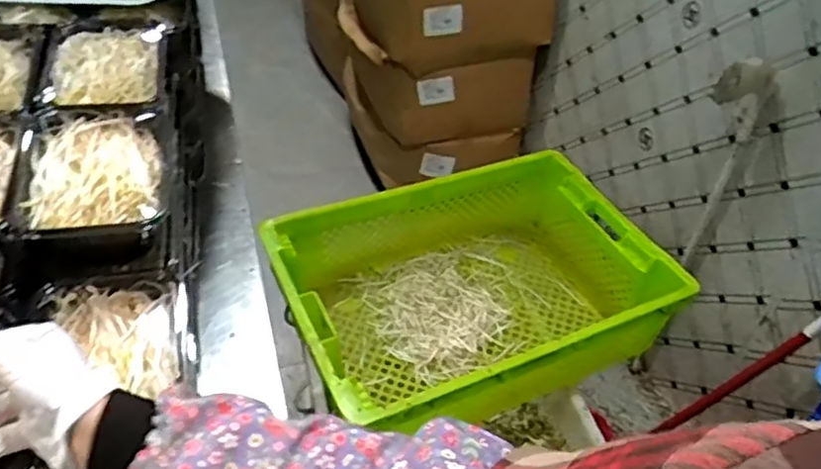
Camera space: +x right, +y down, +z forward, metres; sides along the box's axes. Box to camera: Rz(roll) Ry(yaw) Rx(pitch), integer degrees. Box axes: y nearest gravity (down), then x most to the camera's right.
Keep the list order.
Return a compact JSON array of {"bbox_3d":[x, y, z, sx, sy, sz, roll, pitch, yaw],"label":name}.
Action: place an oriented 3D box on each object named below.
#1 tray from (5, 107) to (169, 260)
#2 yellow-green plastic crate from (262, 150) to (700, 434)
[{"bbox_3d":[-0.293,-0.051,0.653,0.127,0.063,0.184,-8,45,-16],"label":"tray"},{"bbox_3d":[0.097,0.097,1.185,0.594,0.187,0.428,-15,47,-22],"label":"yellow-green plastic crate"}]

